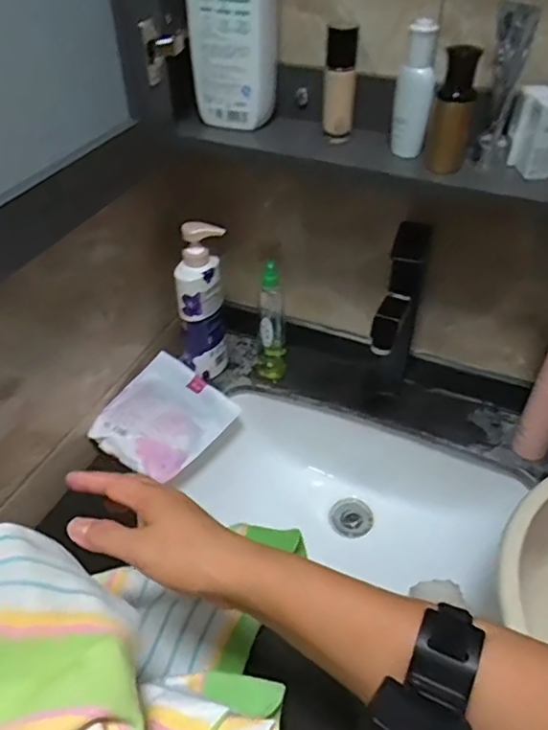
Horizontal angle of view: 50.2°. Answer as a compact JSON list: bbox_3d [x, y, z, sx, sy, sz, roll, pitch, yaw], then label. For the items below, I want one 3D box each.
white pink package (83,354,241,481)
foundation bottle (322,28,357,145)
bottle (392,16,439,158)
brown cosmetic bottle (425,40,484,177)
[{"bbox_3d":[-0.160,0.075,0.857,0.153,0.025,0.179,37,48,12],"label":"white pink package"},{"bbox_3d":[0.072,-0.302,0.638,0.033,0.115,0.025,3,40,3],"label":"foundation bottle"},{"bbox_3d":[0.143,-0.278,0.595,0.036,0.127,0.031,9,41,11],"label":"bottle"},{"bbox_3d":[0.176,-0.247,0.571,0.036,0.119,0.031,9,41,11],"label":"brown cosmetic bottle"}]

